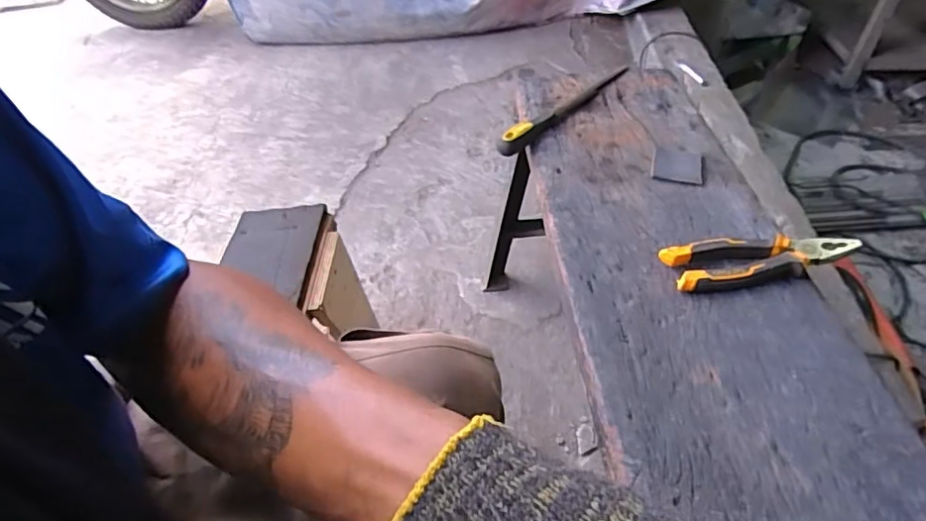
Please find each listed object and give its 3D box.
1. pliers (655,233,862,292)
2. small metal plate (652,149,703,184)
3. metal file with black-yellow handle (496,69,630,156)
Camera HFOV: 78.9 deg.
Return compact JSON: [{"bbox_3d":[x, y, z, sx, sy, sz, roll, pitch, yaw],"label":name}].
[{"bbox_3d":[0.304,-0.003,0.577,0.187,0.024,0.052,-7,47,-5],"label":"pliers"},{"bbox_3d":[0.270,-0.120,0.709,0.057,0.009,0.072,12,48,13],"label":"small metal plate"},{"bbox_3d":[0.151,-0.225,0.805,0.019,0.029,0.293,34,56,29],"label":"metal file with black-yellow handle"}]

